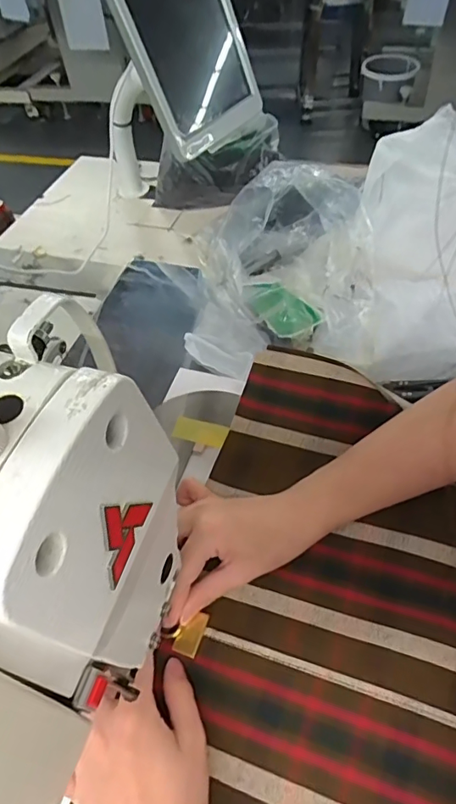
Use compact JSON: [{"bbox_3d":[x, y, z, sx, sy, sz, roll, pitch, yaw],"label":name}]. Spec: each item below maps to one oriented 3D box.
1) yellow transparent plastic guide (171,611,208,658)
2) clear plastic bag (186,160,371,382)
[{"bbox_3d":[-0.027,0.166,0.370,0.018,0.004,0.029,12,53,15],"label":"yellow transparent plastic guide"},{"bbox_3d":[0.052,-0.152,0.558,0.176,0.102,0.242,3,52,8],"label":"clear plastic bag"}]

